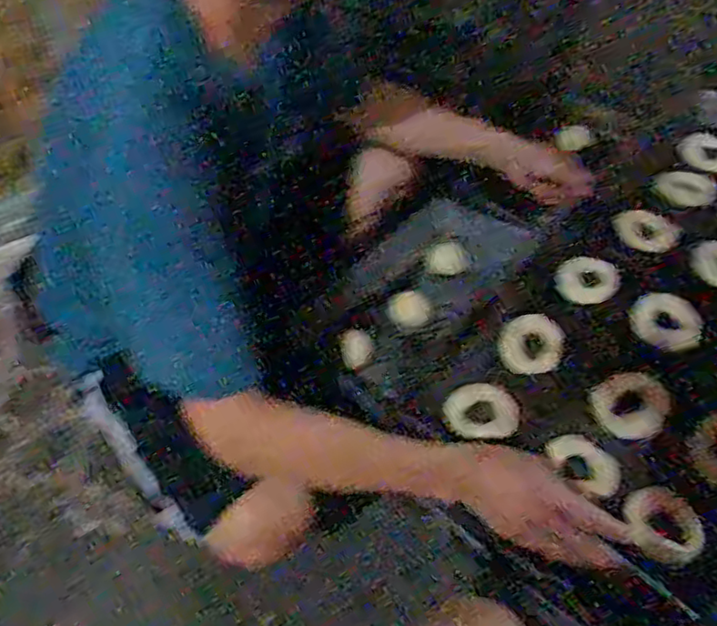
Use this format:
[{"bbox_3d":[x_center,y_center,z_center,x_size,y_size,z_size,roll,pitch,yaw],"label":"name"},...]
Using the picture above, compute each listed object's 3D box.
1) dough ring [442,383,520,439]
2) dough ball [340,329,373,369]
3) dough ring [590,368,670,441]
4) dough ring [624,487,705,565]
[{"bbox_3d":[0.144,0.115,0.770,0.084,0.021,0.070,-1,68,6],"label":"dough ring"},{"bbox_3d":[-0.002,0.047,0.878,0.040,0.029,0.052,-6,48,-2],"label":"dough ball"},{"bbox_3d":[0.316,0.101,0.752,0.092,0.024,0.076,-28,53,-20],"label":"dough ring"},{"bbox_3d":[0.304,0.208,0.658,0.095,0.019,0.095,12,36,-9],"label":"dough ring"}]

